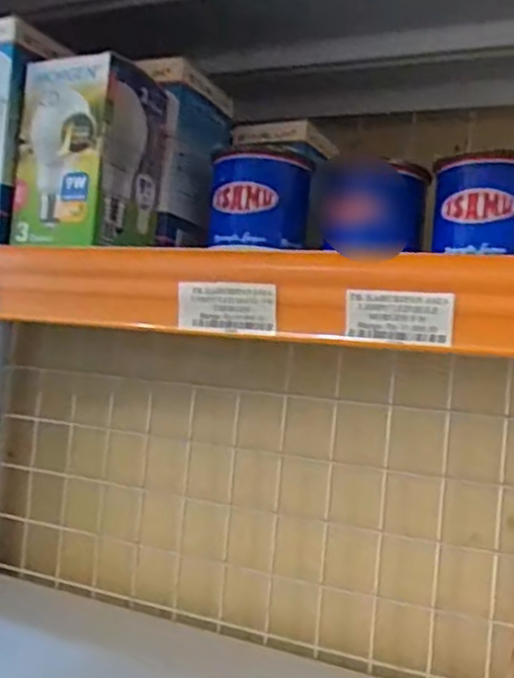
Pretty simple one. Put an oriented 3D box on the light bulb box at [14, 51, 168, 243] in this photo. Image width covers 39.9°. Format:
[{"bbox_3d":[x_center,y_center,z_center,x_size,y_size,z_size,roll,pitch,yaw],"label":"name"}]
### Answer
[{"bbox_3d":[-0.101,-0.108,0.433,0.058,0.106,0.063,4,-1,27],"label":"light bulb box"}]

